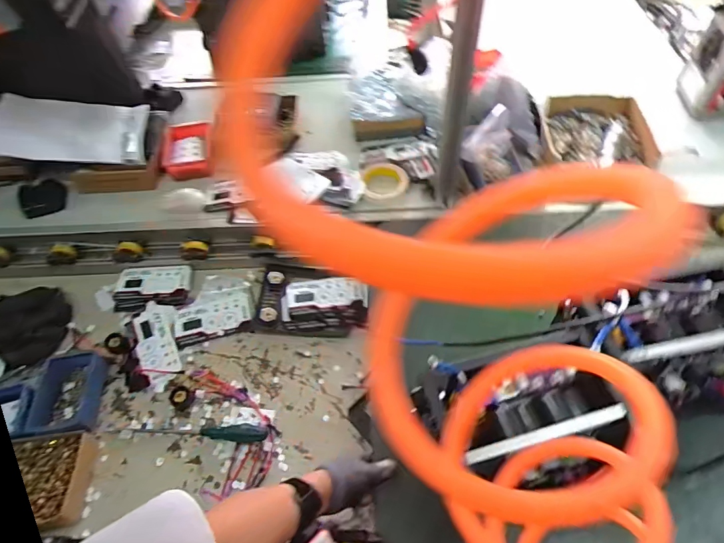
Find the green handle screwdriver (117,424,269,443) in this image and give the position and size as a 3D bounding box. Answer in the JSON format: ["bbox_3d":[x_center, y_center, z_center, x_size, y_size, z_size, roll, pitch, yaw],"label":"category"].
[{"bbox_3d":[-0.287,0.273,0.762,0.249,0.028,0.027,-2,55,4],"label":"green handle screwdriver"}]

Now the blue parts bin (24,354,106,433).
[{"bbox_3d":[-0.515,0.216,0.793,0.102,0.046,0.141,-5,55,1],"label":"blue parts bin"}]

